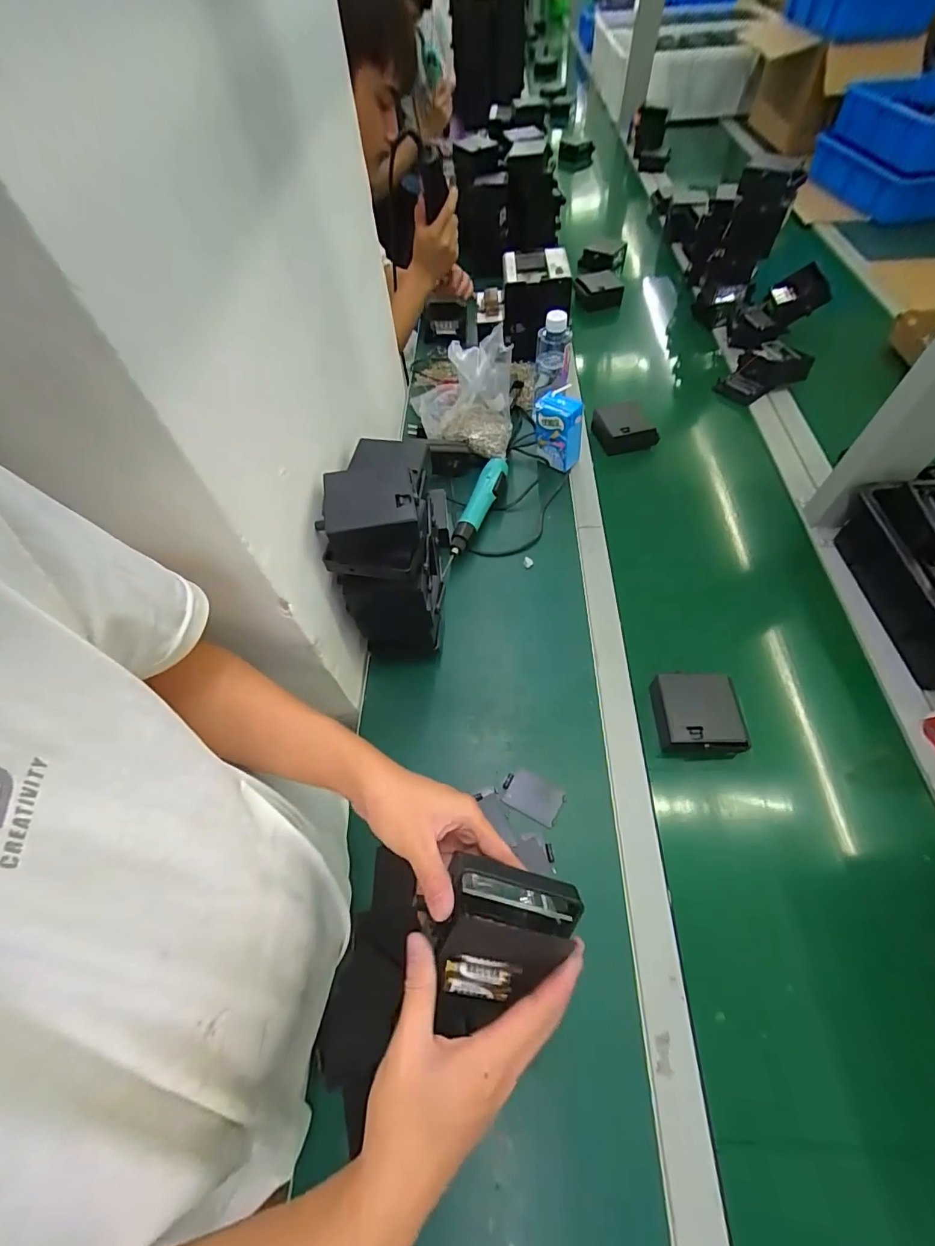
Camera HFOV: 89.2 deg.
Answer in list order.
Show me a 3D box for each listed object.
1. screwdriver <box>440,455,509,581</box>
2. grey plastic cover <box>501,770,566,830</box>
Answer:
[{"bbox_3d":[0.009,-0.167,0.732,0.042,0.036,0.242,18,61,14],"label":"screwdriver"},{"bbox_3d":[0.072,0.193,0.527,0.065,0.011,0.042,25,63,18],"label":"grey plastic cover"}]

